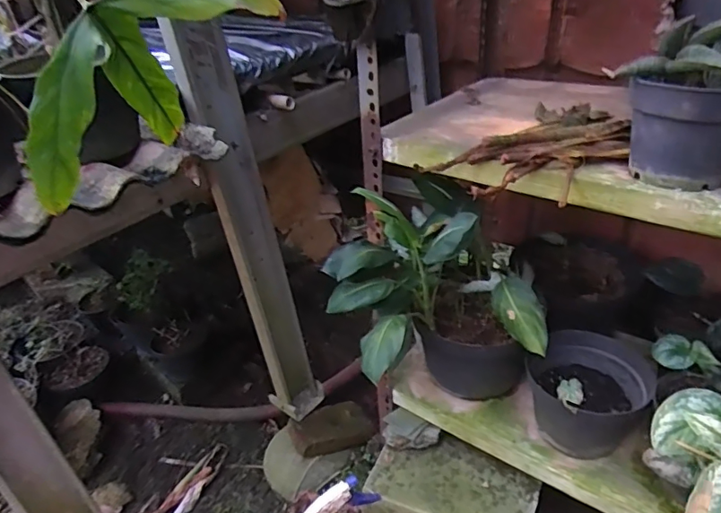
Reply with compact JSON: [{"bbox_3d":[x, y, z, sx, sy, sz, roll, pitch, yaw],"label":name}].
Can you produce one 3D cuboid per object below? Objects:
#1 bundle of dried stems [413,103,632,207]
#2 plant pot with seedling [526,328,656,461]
[{"bbox_3d":[0.199,-0.123,0.594,0.226,0.048,0.140,-14,31,-12],"label":"bundle of dried stems"},{"bbox_3d":[0.349,0.210,0.804,0.156,0.111,0.157,-5,30,3],"label":"plant pot with seedling"}]

